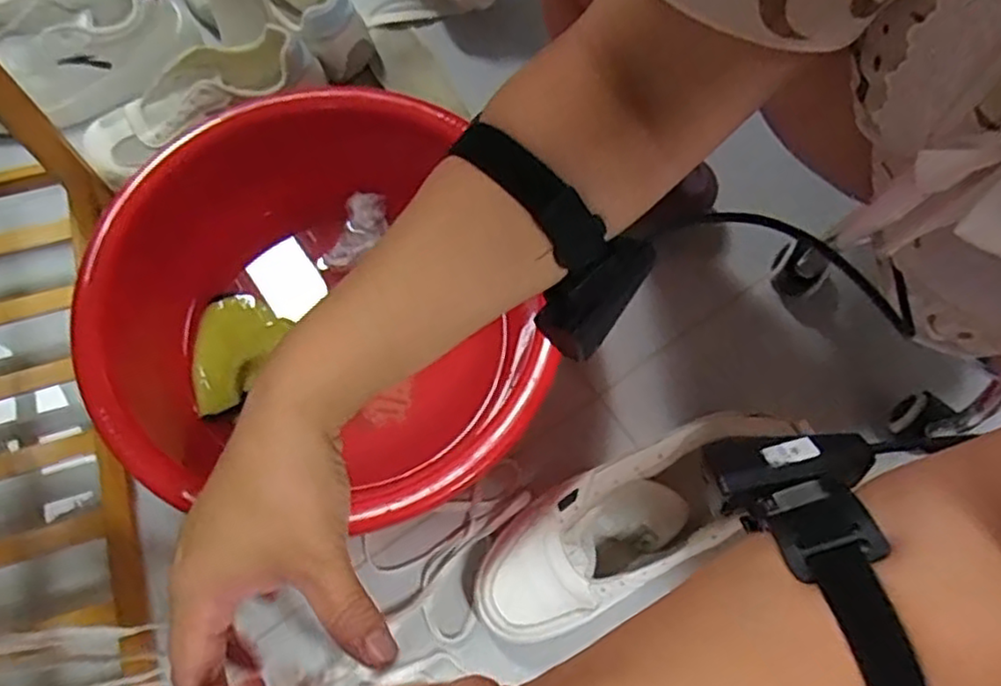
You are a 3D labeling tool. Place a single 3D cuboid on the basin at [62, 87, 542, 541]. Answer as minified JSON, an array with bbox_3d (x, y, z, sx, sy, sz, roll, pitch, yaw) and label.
[{"bbox_3d":[-0.159,-0.013,0.605,0.355,0.151,0.371,0,75,0],"label":"basin"}]

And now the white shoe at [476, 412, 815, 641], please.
[{"bbox_3d":[0.100,0.146,0.569,0.260,0.106,0.096,-31,77,-8],"label":"white shoe"}]

